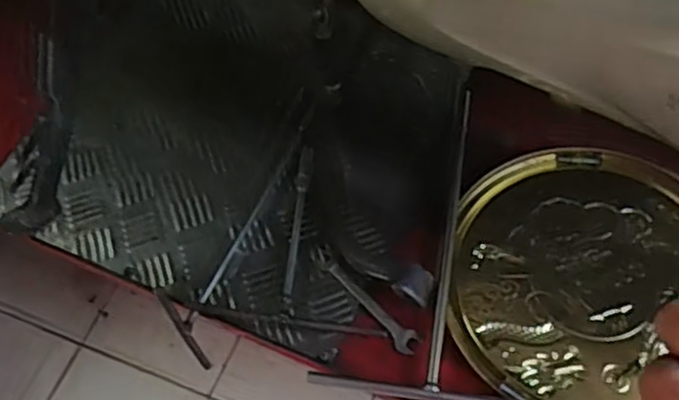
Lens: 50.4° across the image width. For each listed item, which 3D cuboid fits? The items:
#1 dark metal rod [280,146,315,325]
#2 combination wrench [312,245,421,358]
[{"bbox_3d":[-0.040,0.026,0.670,0.013,0.012,0.177,2,60,7],"label":"dark metal rod"},{"bbox_3d":[0.021,0.085,0.637,0.021,0.010,0.129,-38,63,-16],"label":"combination wrench"}]

